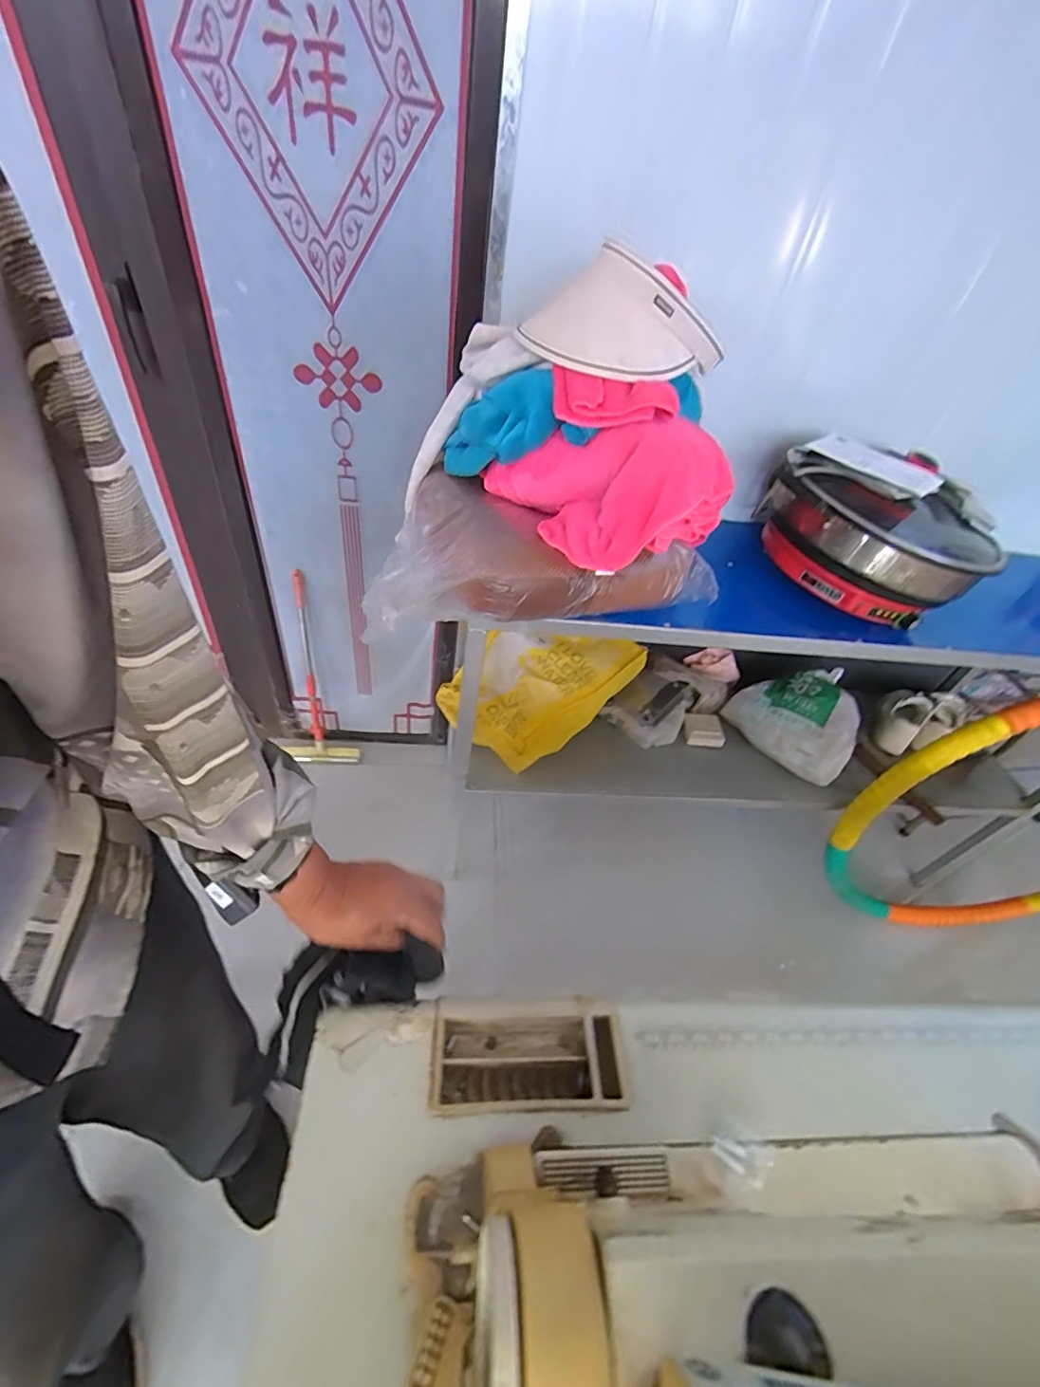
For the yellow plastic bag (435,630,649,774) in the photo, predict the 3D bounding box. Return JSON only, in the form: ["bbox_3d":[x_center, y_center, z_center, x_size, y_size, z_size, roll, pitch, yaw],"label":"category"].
[{"bbox_3d":[0.033,-0.044,1.155,0.317,0.092,0.404,41,83,14],"label":"yellow plastic bag"}]

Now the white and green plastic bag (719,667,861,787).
[{"bbox_3d":[0.686,0.045,1.287,0.245,0.137,0.283,-31,58,-27],"label":"white and green plastic bag"}]

